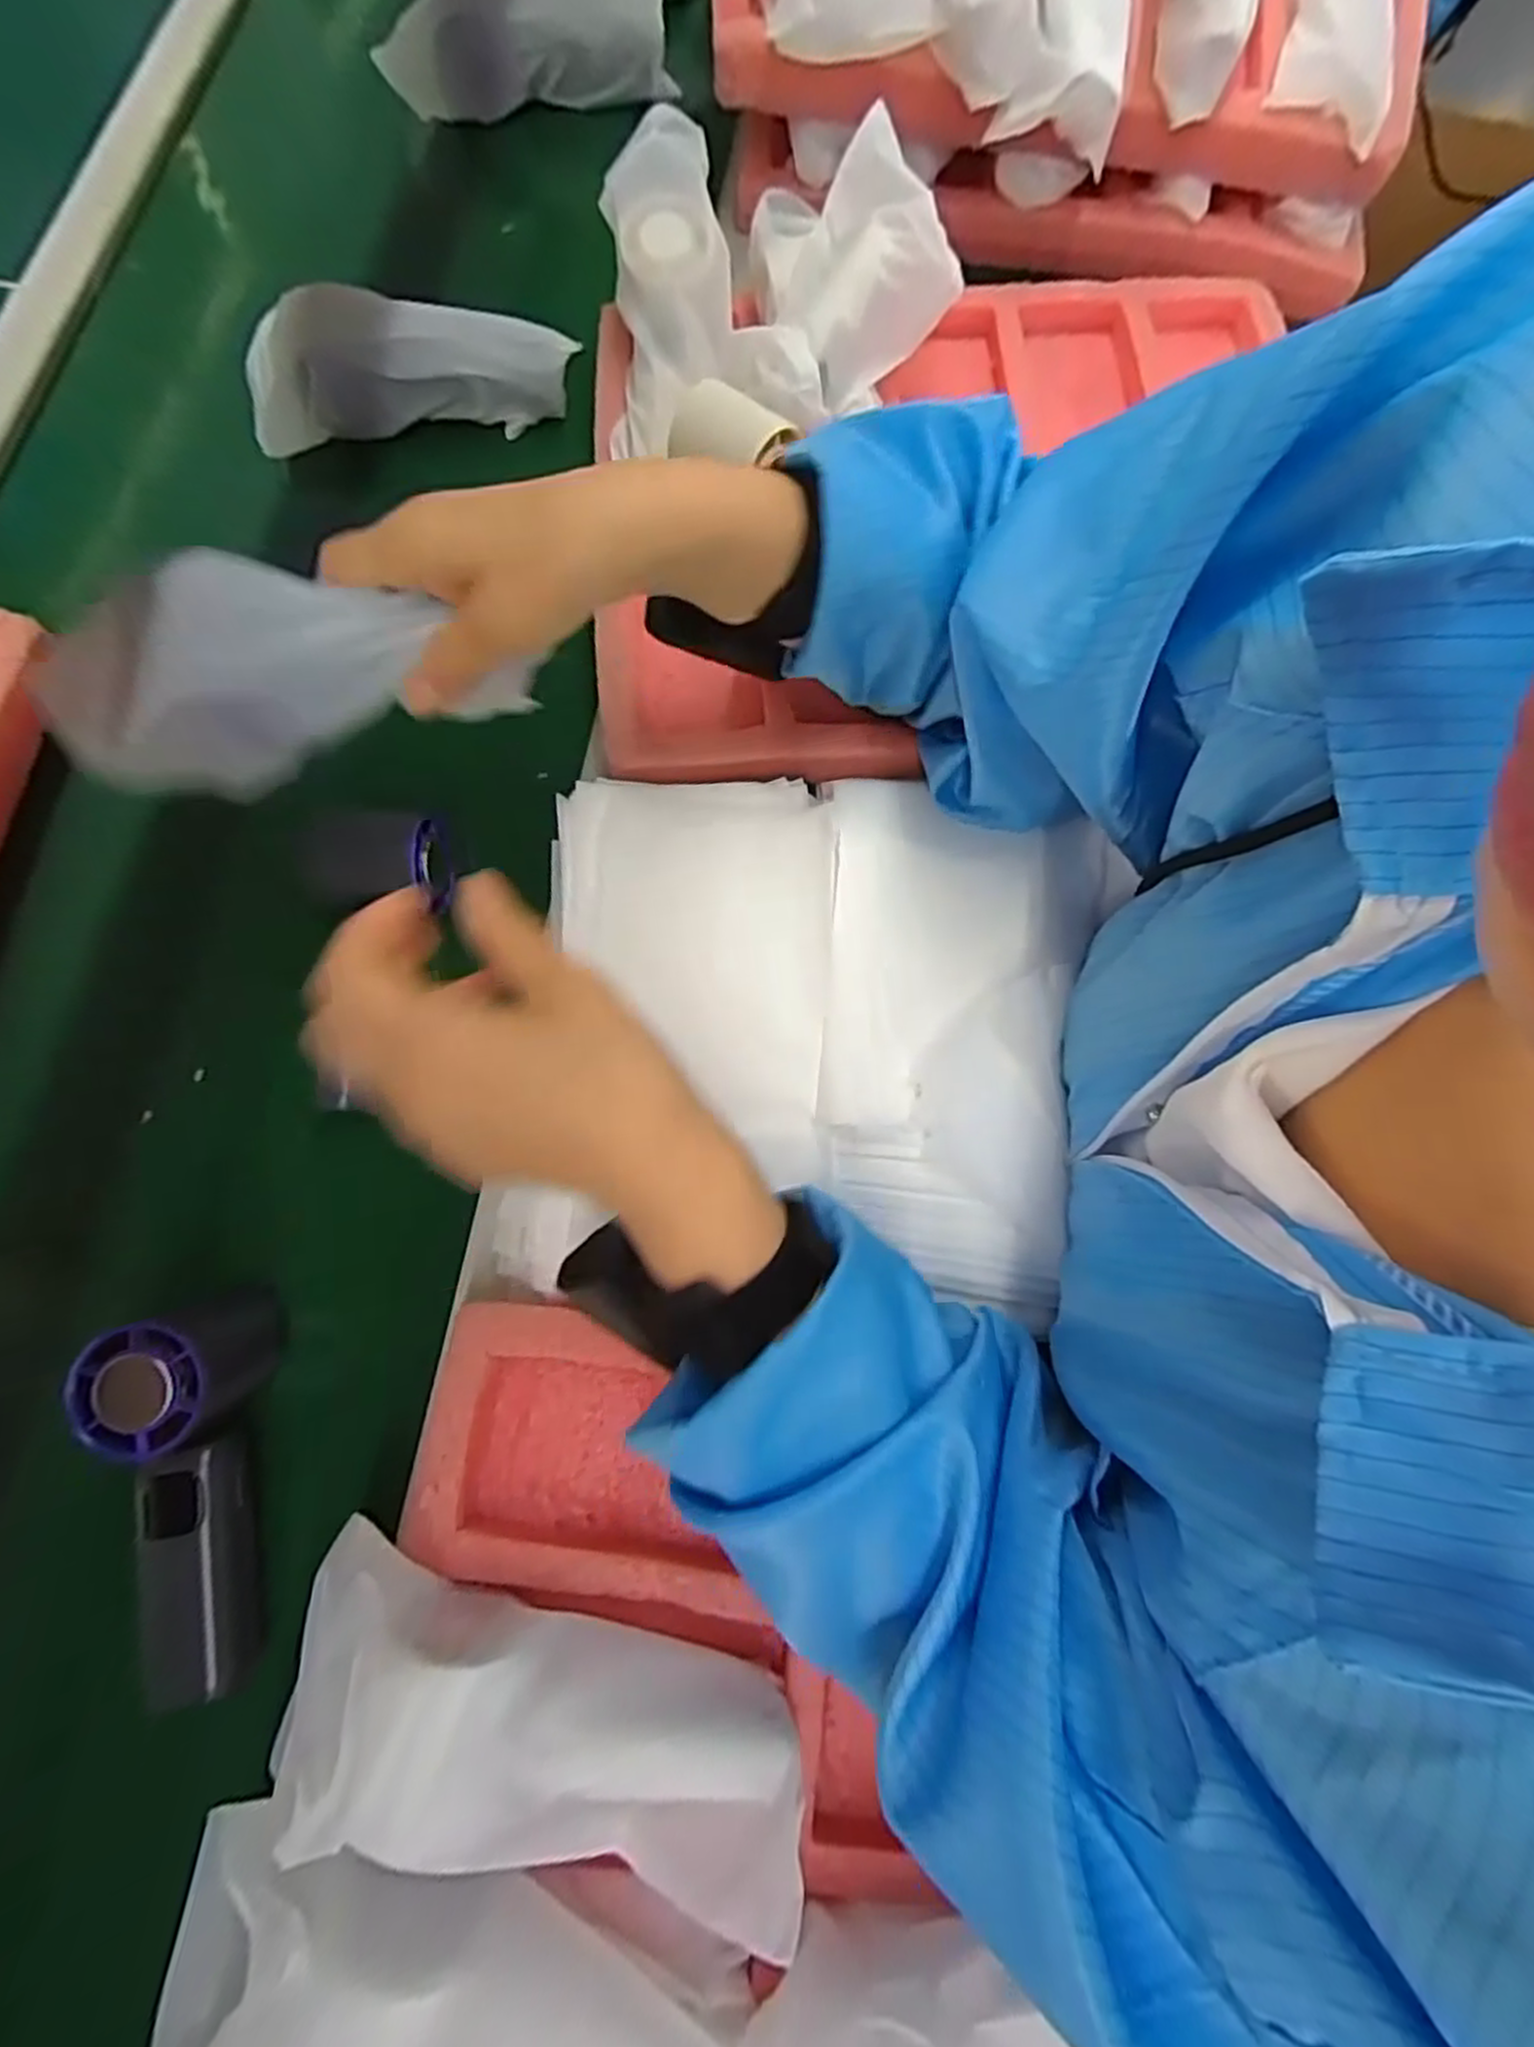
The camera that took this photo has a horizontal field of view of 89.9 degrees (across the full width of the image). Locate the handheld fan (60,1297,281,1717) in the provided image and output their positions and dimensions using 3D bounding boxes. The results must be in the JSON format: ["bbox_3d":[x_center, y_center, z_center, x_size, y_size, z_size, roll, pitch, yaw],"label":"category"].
[{"bbox_3d":[-0.242,0.194,0.324,0.051,0.064,0.147,-7,89,-3],"label":"handheld fan"}]

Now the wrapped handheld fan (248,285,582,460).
[{"bbox_3d":[-0.220,-0.403,0.472,0.187,0.052,0.062,-9,76,-3],"label":"wrapped handheld fan"}]

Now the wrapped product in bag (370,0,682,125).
[{"bbox_3d":[-0.173,-0.709,0.549,0.201,0.063,0.049,-17,77,-5],"label":"wrapped product in bag"}]

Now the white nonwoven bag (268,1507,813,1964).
[{"bbox_3d":[-0.077,0.250,0.269,0.184,0.054,0.067,19,76,4],"label":"white nonwoven bag"}]

